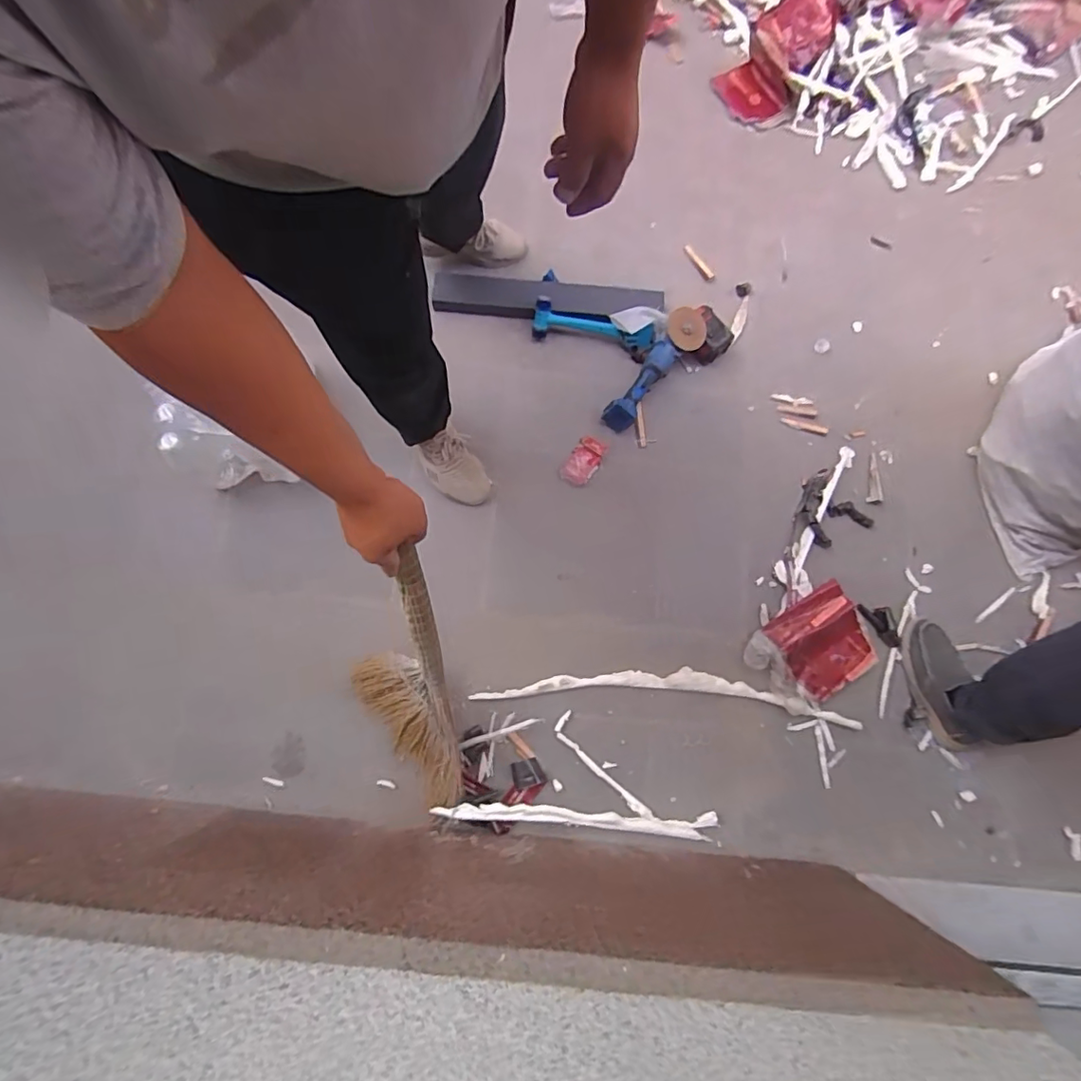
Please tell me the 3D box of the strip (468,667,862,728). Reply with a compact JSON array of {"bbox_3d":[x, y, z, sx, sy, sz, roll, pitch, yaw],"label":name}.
[{"bbox_3d":[0.276,0.330,1.215,0.848,0.030,0.098,5,77,-1],"label":"strip"}]

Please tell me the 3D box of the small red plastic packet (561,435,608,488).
[{"bbox_3d":[0.105,-0.190,1.316,0.072,0.014,0.129,35,78,5],"label":"small red plastic packet"}]

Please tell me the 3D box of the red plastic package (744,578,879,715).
[{"bbox_3d":[0.620,0.247,1.238,0.275,0.041,0.212,-34,81,-9],"label":"red plastic package"}]

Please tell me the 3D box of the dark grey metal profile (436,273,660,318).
[{"bbox_3d":[0.017,-0.595,1.343,0.552,0.033,0.095,1,84,-1],"label":"dark grey metal profile"}]

